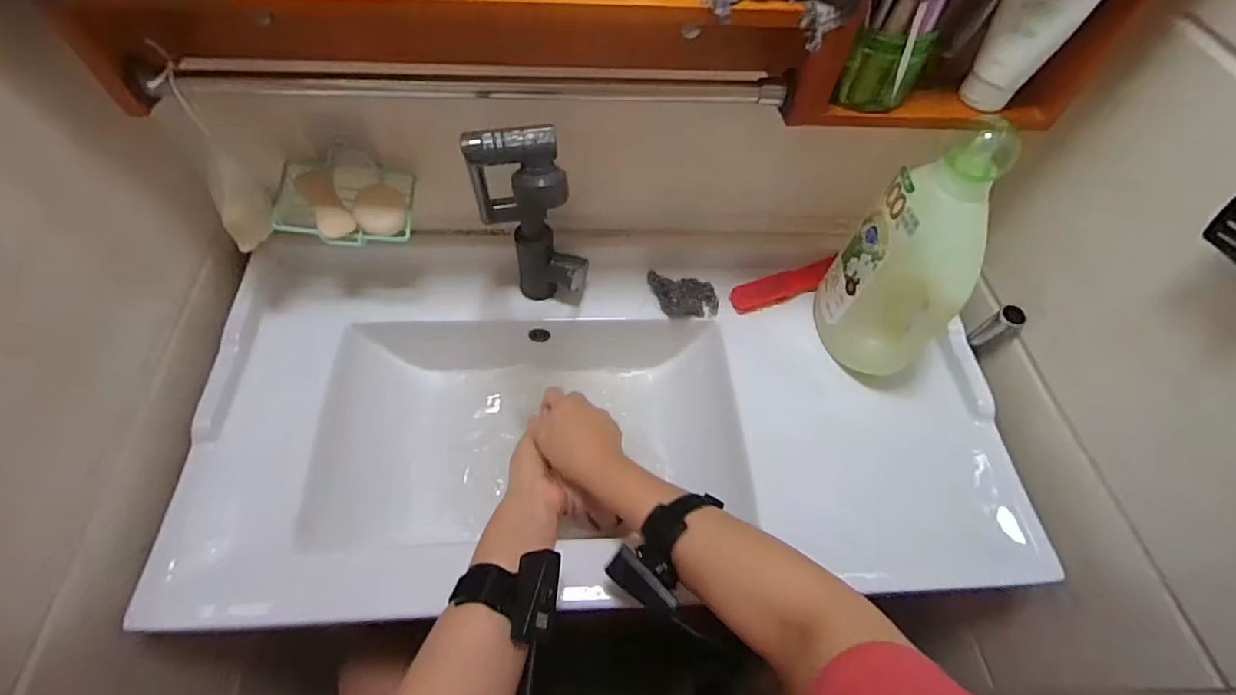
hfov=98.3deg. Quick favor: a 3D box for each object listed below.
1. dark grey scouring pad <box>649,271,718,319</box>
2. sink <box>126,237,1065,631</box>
[{"bbox_3d":[0.091,-0.076,0.730,0.079,0.030,0.075,-11,59,-11],"label":"dark grey scouring pad"},{"bbox_3d":[-0.009,0.088,0.715,0.901,0.198,0.455,-1,58,-5],"label":"sink"}]

